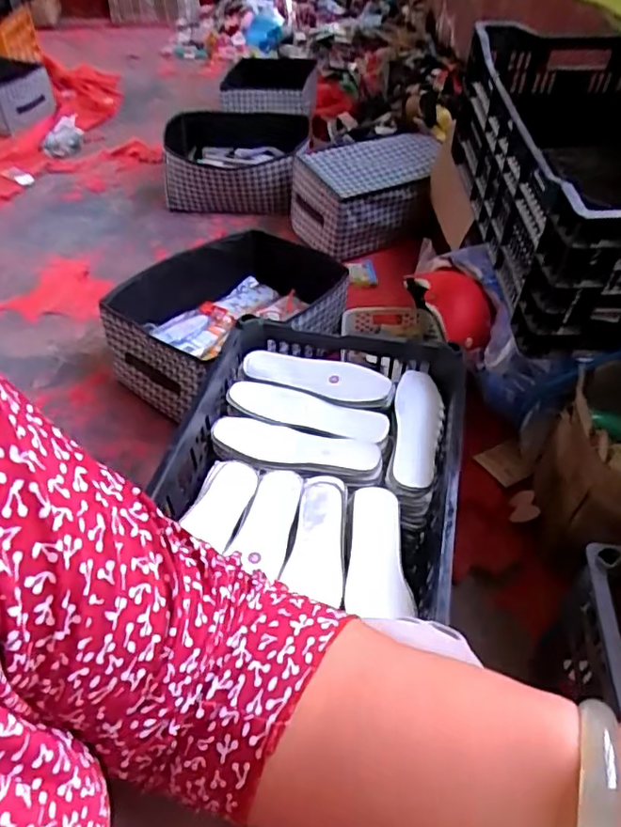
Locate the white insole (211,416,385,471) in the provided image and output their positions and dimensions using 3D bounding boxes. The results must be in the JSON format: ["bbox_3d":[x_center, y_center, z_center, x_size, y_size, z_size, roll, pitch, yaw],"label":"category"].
[{"bbox_3d":[-0.021,0.041,0.797,0.224,0.011,0.065,7,46,6],"label":"white insole"}]

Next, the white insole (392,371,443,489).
[{"bbox_3d":[0.144,0.020,0.807,0.064,0.027,0.207,9,43,8],"label":"white insole"}]

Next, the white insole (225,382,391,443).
[{"bbox_3d":[-0.005,-0.007,0.835,0.231,0.017,0.063,14,47,13],"label":"white insole"}]

